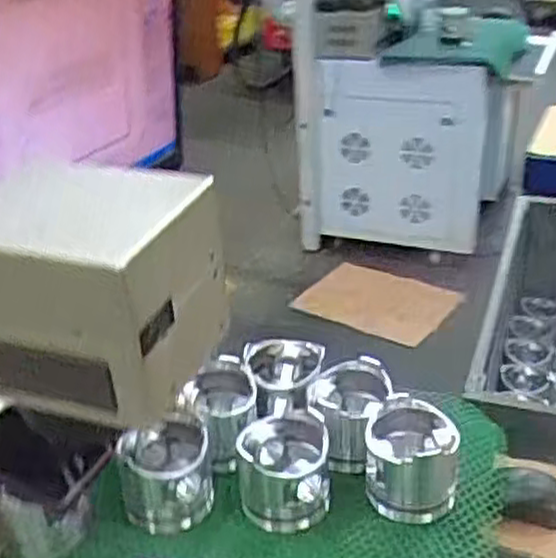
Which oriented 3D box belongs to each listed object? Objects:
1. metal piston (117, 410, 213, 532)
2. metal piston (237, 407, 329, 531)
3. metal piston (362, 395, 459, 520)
[{"bbox_3d":[-0.111,0.200,0.767,0.090,0.092,0.091,-3,29,2],"label":"metal piston"},{"bbox_3d":[0.007,0.193,0.765,0.089,0.080,0.089,-2,29,3],"label":"metal piston"},{"bbox_3d":[0.134,0.184,0.761,0.089,0.087,0.096,3,30,12],"label":"metal piston"}]

